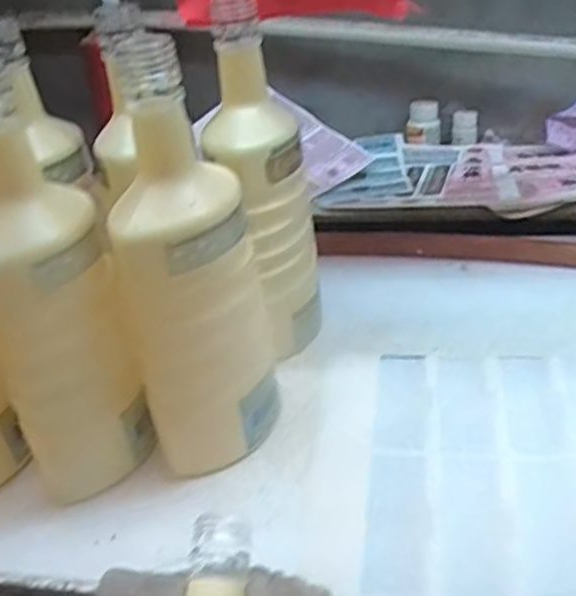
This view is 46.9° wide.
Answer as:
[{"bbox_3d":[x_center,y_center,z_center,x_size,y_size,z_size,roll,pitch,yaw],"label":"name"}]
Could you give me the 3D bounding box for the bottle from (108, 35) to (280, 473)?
[{"bbox_3d":[-0.058,-0.010,0.389,0.079,0.245,0.077,-11,33,-4],"label":"bottle"}]

